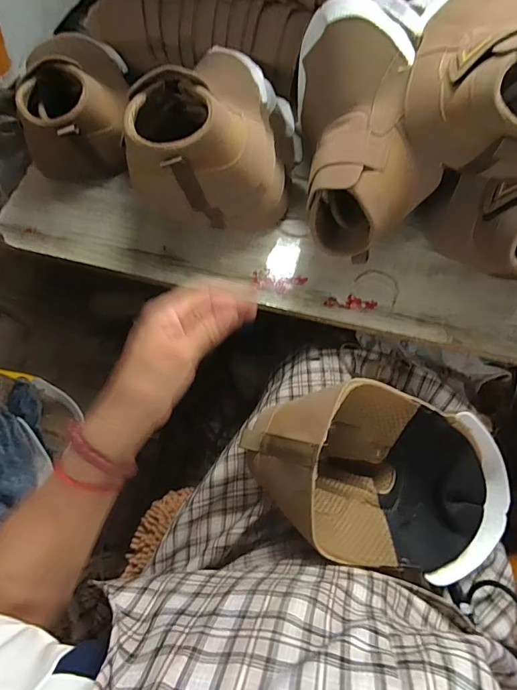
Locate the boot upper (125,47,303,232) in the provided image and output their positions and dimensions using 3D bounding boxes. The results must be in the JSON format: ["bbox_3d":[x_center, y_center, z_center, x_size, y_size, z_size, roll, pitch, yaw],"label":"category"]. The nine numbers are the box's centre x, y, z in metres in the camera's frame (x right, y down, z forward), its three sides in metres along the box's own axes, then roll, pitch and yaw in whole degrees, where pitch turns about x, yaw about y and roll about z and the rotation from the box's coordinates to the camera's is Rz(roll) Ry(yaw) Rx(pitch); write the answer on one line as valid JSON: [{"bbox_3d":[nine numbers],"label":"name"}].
[{"bbox_3d":[-0.037,-0.253,0.493,0.162,0.201,0.249,8,68,3],"label":"boot upper"}]

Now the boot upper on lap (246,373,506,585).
[{"bbox_3d":[0.129,0.132,0.395,0.272,0.119,0.156,12,68,5],"label":"boot upper on lap"}]

